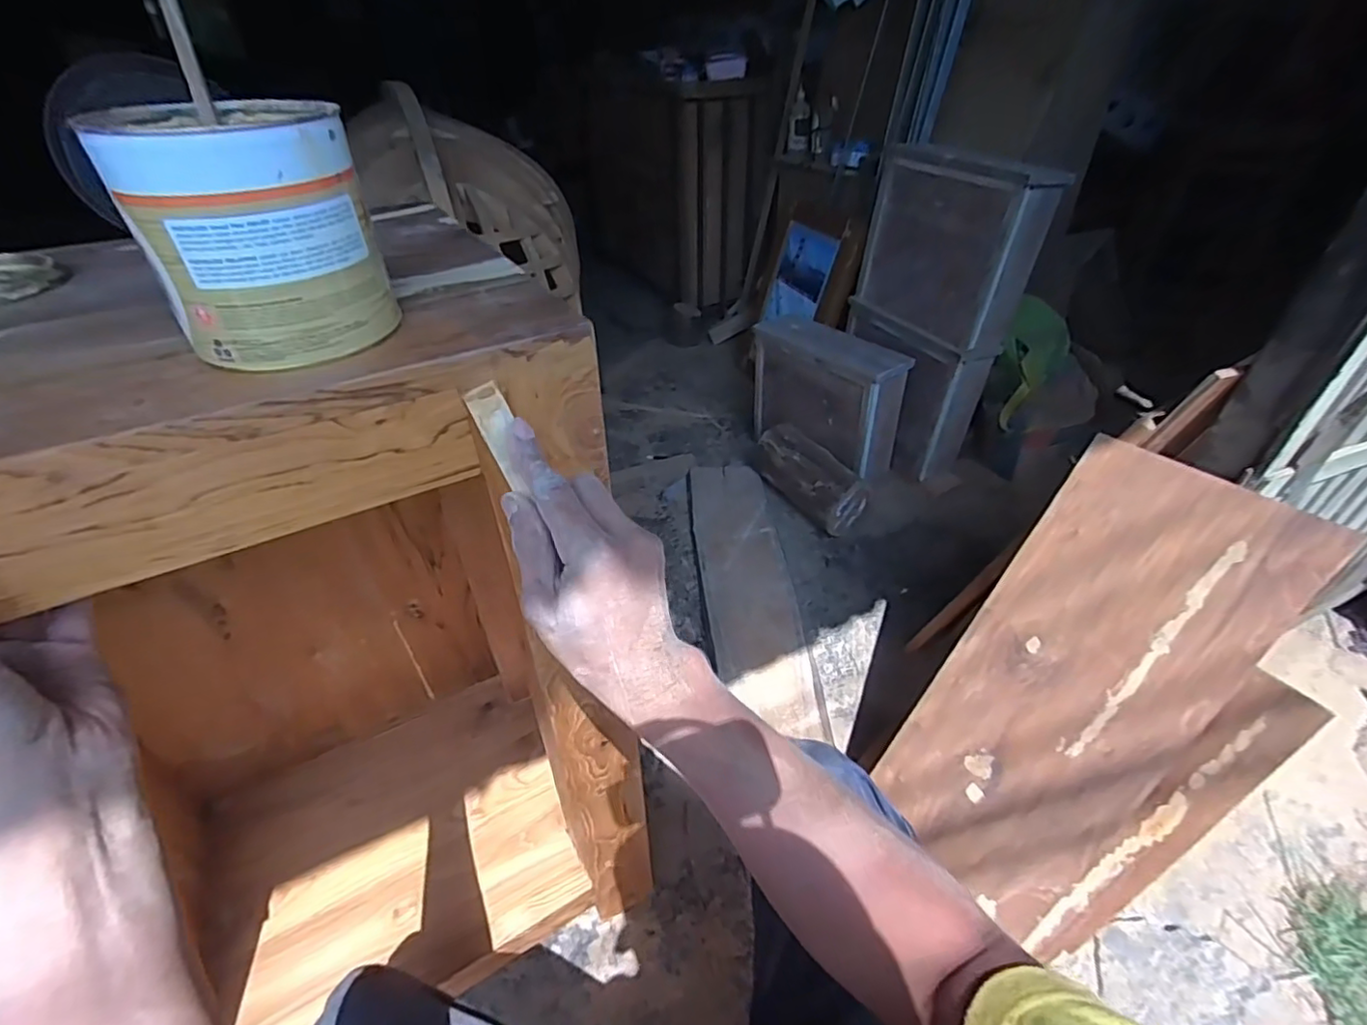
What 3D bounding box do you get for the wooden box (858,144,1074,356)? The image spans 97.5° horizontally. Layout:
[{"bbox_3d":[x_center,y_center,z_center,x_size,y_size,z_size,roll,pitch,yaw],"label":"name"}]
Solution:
[{"bbox_3d":[0.627,-0.639,1.432,0.165,0.365,0.405,-17,42,-20],"label":"wooden box"}]

